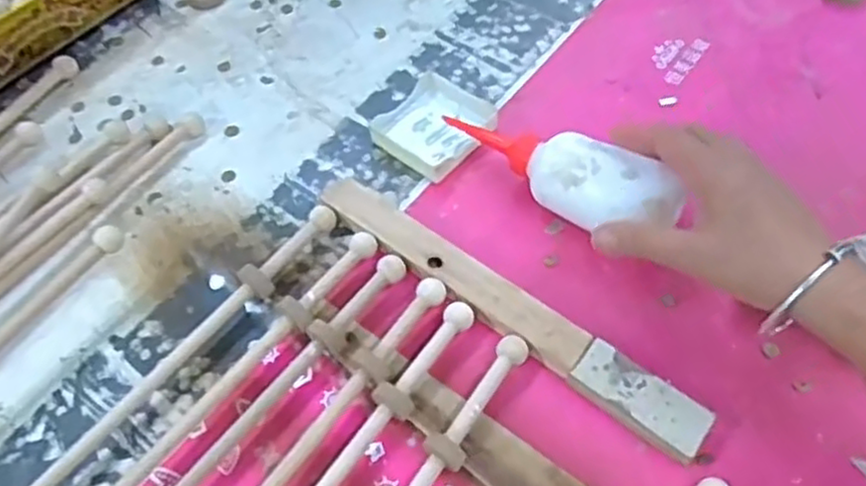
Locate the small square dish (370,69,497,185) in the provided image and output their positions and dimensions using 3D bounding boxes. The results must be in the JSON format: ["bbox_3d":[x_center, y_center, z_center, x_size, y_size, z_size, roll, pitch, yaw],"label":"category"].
[{"bbox_3d":[0.003,-0.092,0.549,0.075,0.016,0.085,34,65,21],"label":"small square dish"}]

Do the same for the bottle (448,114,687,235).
[{"bbox_3d":[0.080,-0.049,0.485,0.173,0.040,0.046,27,61,36],"label":"bottle"}]

